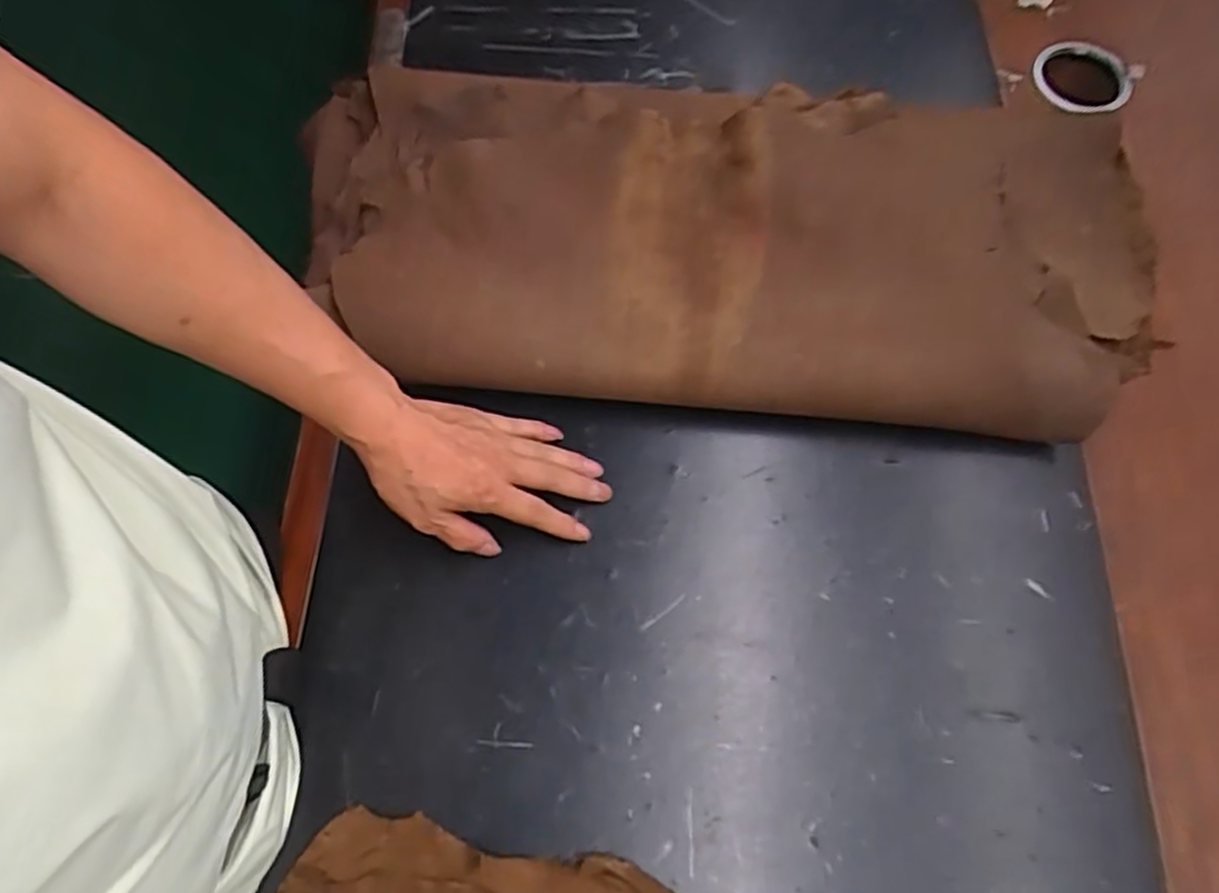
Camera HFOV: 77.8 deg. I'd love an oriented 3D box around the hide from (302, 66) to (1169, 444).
[{"bbox_3d":[0.091,-0.174,0.604,0.715,0.074,0.298,4,68,2],"label":"hide"}]

